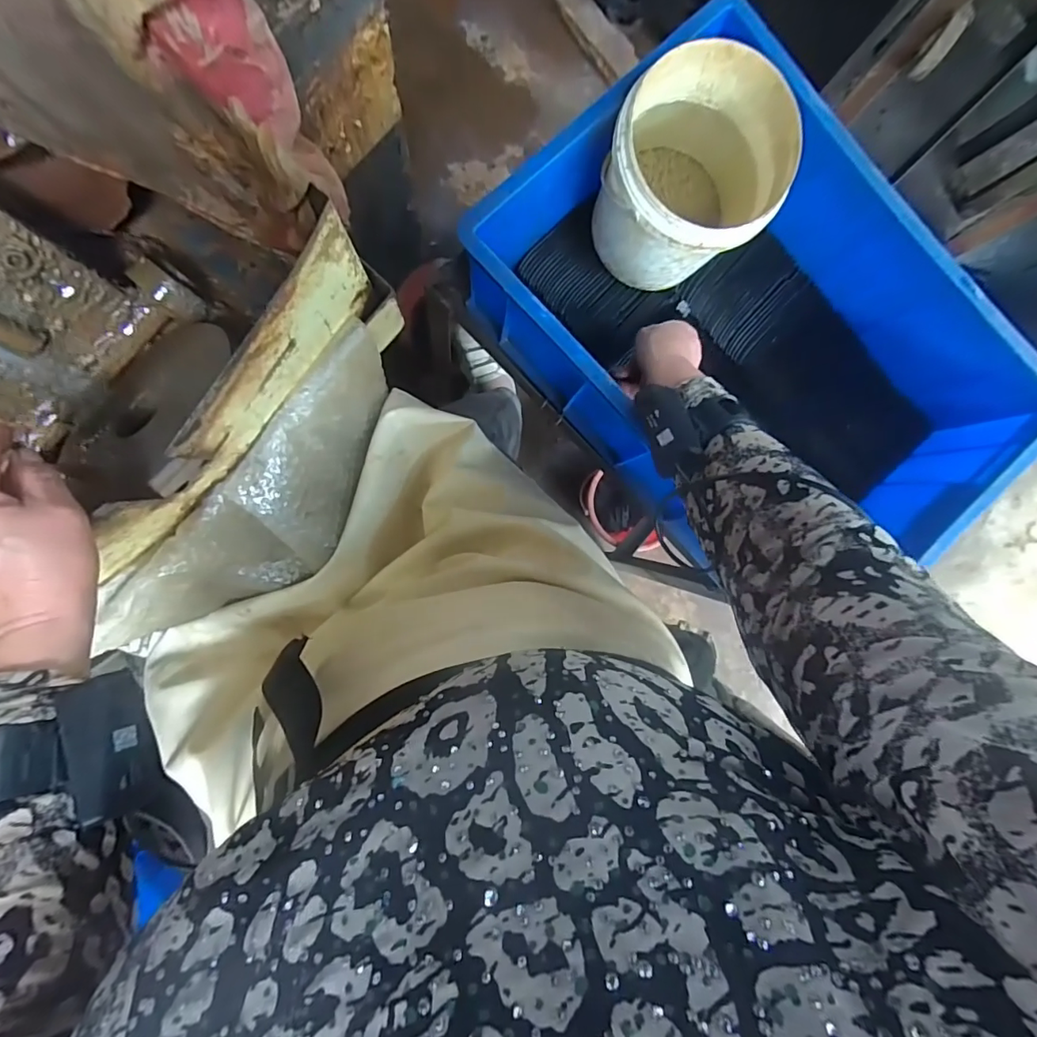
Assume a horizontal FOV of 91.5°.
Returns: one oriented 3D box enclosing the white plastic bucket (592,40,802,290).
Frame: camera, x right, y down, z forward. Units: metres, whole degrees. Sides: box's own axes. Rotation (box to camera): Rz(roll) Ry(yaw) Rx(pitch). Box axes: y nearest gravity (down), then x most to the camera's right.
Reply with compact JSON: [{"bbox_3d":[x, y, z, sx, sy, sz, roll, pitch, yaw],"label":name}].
[{"bbox_3d":[0.158,-0.321,0.497,0.160,0.141,0.164,17,88,-6],"label":"white plastic bucket"}]

